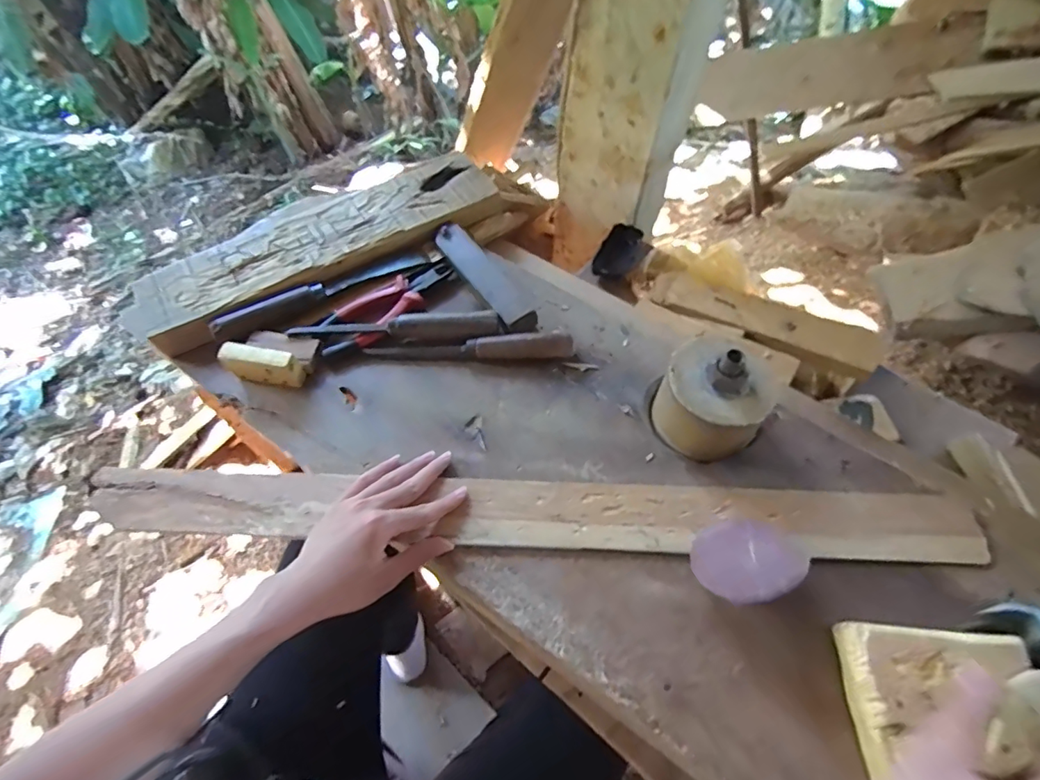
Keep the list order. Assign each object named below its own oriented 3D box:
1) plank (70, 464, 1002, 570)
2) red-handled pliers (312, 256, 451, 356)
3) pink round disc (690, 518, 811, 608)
[{"bbox_3d":[0.001,0.115,0.491,0.822,0.009,0.068,2,60,3],"label":"plank"},{"bbox_3d":[-0.158,-0.104,0.625,0.188,0.014,0.072,-33,65,-19],"label":"red-handled pliers"},{"bbox_3d":[0.189,0.142,0.435,0.080,0.006,0.086,-22,25,11],"label":"pink round disc"}]

